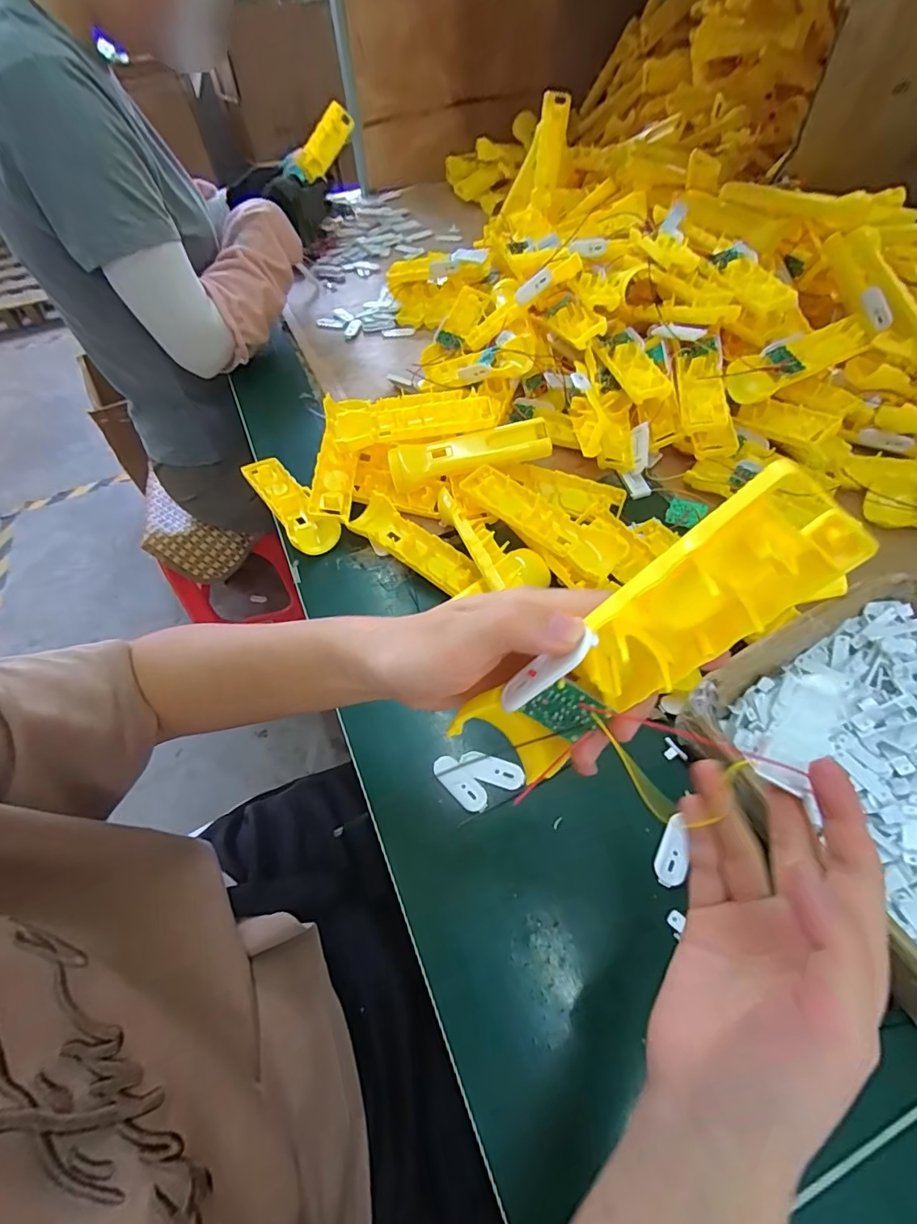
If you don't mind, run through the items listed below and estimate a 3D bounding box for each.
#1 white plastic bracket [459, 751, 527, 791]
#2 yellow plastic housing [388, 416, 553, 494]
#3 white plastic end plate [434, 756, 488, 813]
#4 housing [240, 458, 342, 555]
[{"bbox_3d":[0.026,0.121,0.387,0.050,0.004,0.019,15,57,14],"label":"white plastic bracket"},{"bbox_3d":[0.011,-0.163,0.515,0.161,0.029,0.042,-12,55,-4],"label":"yellow plastic housing"},{"bbox_3d":[0.001,0.130,0.382,0.020,0.004,0.049,-39,61,-21],"label":"white plastic end plate"},{"bbox_3d":[-0.190,-0.121,0.560,0.050,0.032,0.157,-34,60,-19],"label":"housing"}]

